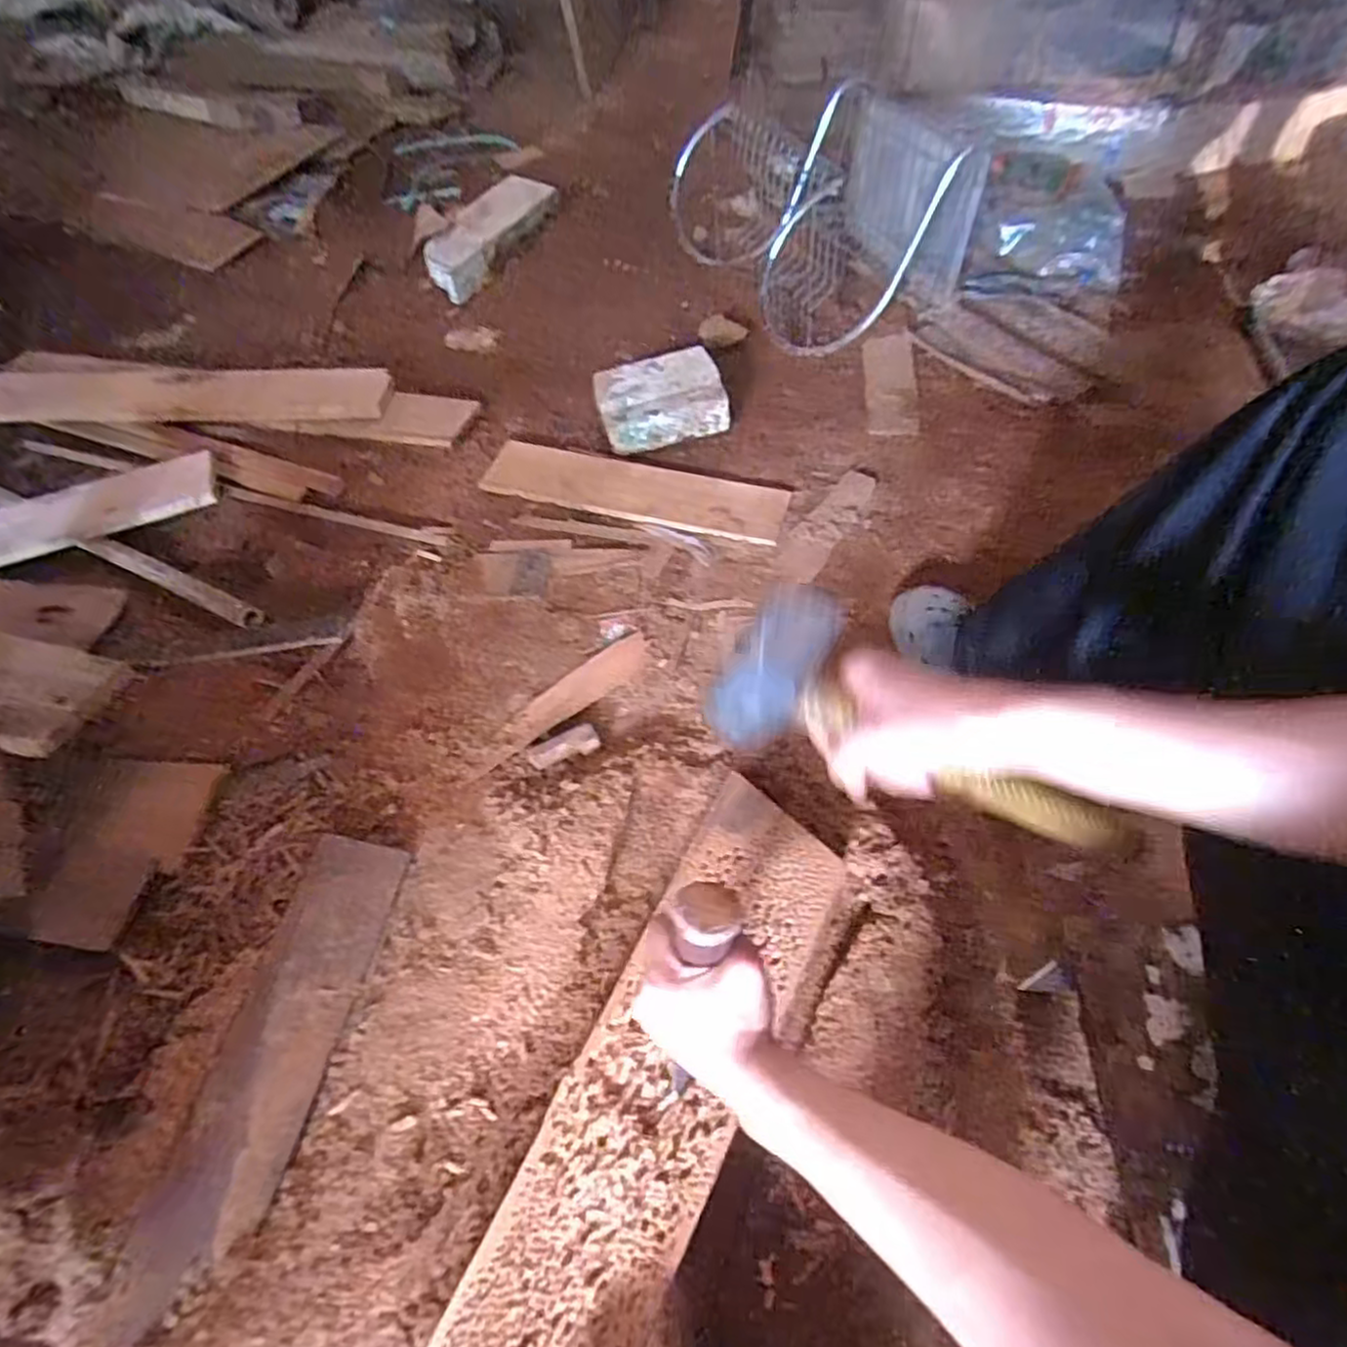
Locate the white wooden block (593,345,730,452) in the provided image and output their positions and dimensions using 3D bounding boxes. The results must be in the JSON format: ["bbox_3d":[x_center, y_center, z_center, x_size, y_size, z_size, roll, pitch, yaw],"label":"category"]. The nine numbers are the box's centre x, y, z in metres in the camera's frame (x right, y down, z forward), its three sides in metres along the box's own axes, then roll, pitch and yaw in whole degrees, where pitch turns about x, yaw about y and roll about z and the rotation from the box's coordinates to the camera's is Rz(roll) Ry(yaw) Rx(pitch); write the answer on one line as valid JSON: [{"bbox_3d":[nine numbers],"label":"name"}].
[{"bbox_3d":[-0.019,-0.377,0.987,0.168,0.068,0.118,-12,57,-7],"label":"white wooden block"}]

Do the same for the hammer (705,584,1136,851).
[{"bbox_3d":[0.156,0.027,0.418,0.275,0.089,0.042,19,19,-14],"label":"hammer"}]

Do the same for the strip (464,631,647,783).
[{"bbox_3d":[-0.116,0.030,0.772,0.229,0.004,0.050,-37,63,-21],"label":"strip"}]

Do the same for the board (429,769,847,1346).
[{"bbox_3d":[-0.015,0.302,0.514,0.125,0.019,0.479,24,61,16],"label":"board"}]

